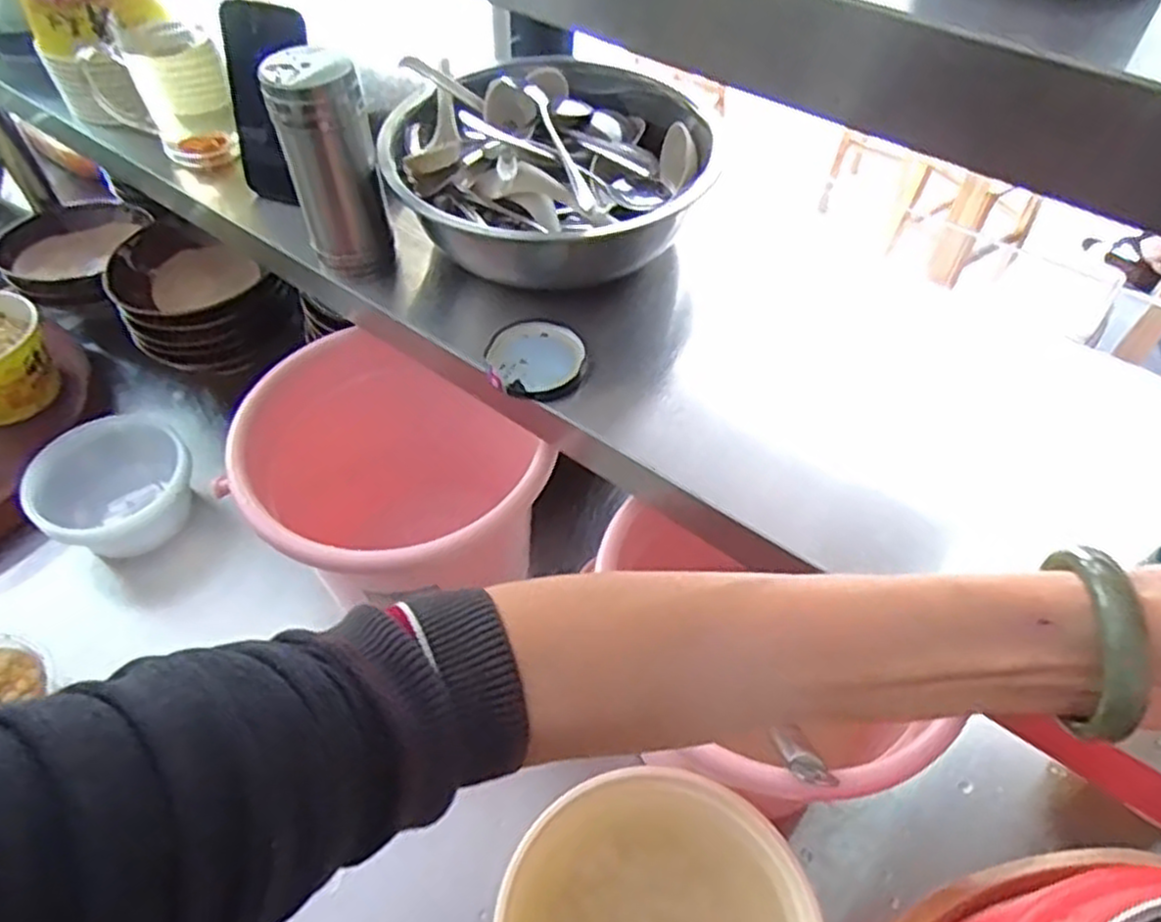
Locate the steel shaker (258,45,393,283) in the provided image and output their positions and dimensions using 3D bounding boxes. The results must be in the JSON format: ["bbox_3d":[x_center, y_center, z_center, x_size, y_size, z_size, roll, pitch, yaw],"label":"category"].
[{"bbox_3d":[-0.184,-0.216,0.567,0.060,0.152,0.063,-20,55,-16],"label":"steel shaker"}]

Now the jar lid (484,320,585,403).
[{"bbox_3d":[-0.031,-0.074,0.538,0.067,0.020,0.068,0,52,0],"label":"jar lid"}]

